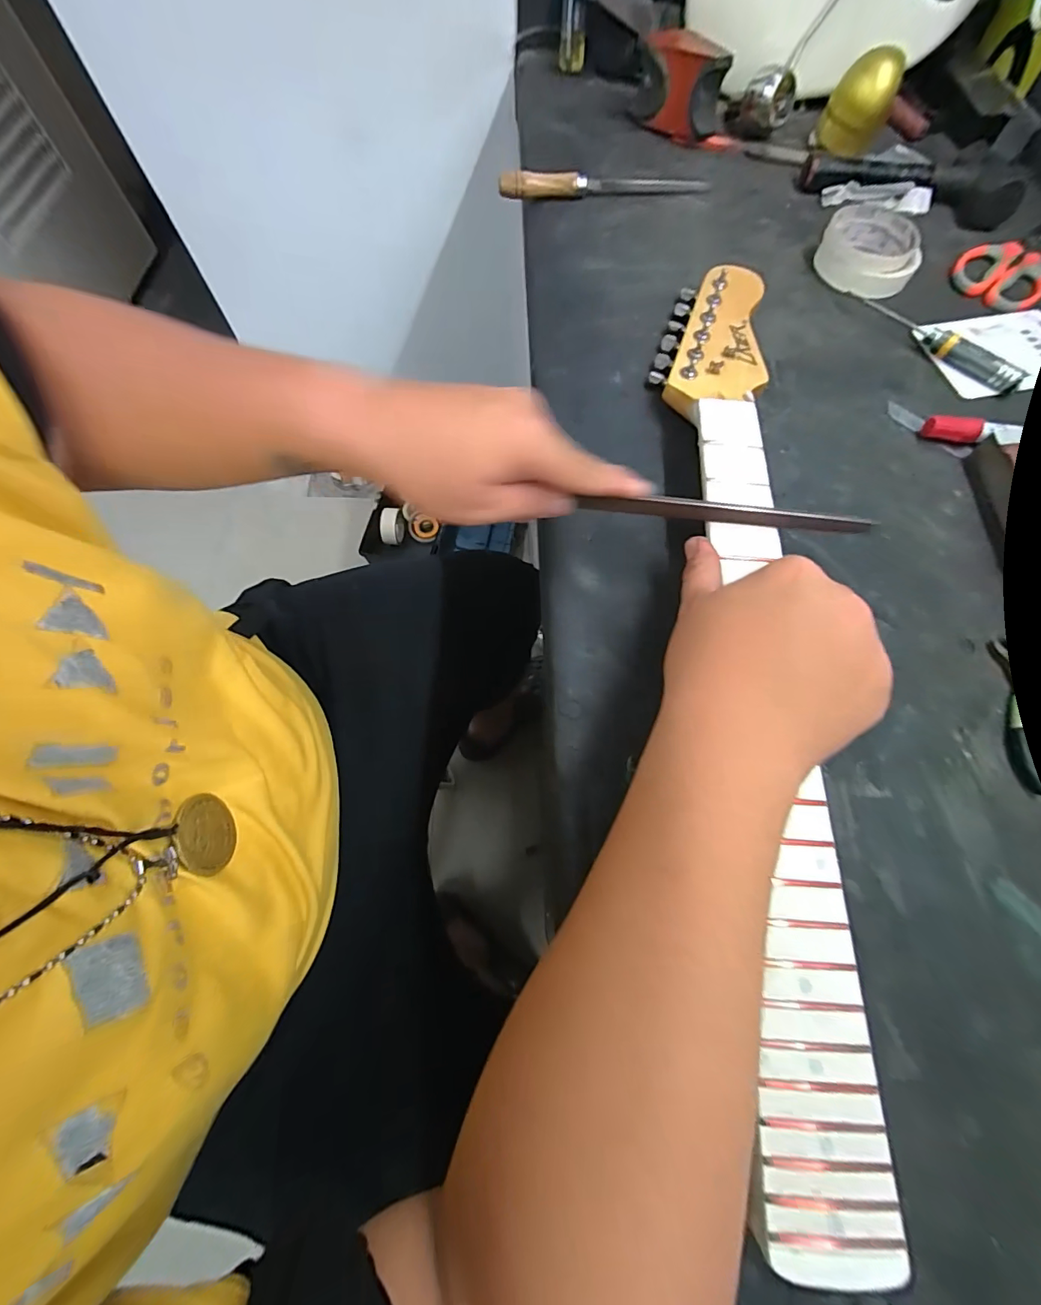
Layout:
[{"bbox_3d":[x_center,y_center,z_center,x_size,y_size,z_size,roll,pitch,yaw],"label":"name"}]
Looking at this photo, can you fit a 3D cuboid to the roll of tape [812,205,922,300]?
[{"bbox_3d":[0.347,-0.398,0.445,0.092,0.032,0.103,34,73,11],"label":"roll of tape"}]

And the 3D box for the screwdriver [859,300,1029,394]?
[{"bbox_3d":[0.381,-0.286,0.407,0.018,0.021,0.152,-33,73,-12],"label":"screwdriver"}]

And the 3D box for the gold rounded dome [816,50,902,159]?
[{"bbox_3d":[0.382,-0.616,0.501,0.064,0.071,0.055,29,72,10],"label":"gold rounded dome"}]

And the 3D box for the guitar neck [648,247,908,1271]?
[{"bbox_3d":[0.151,-0.044,0.293,0.082,0.034,0.633,2,69,0],"label":"guitar neck"}]

